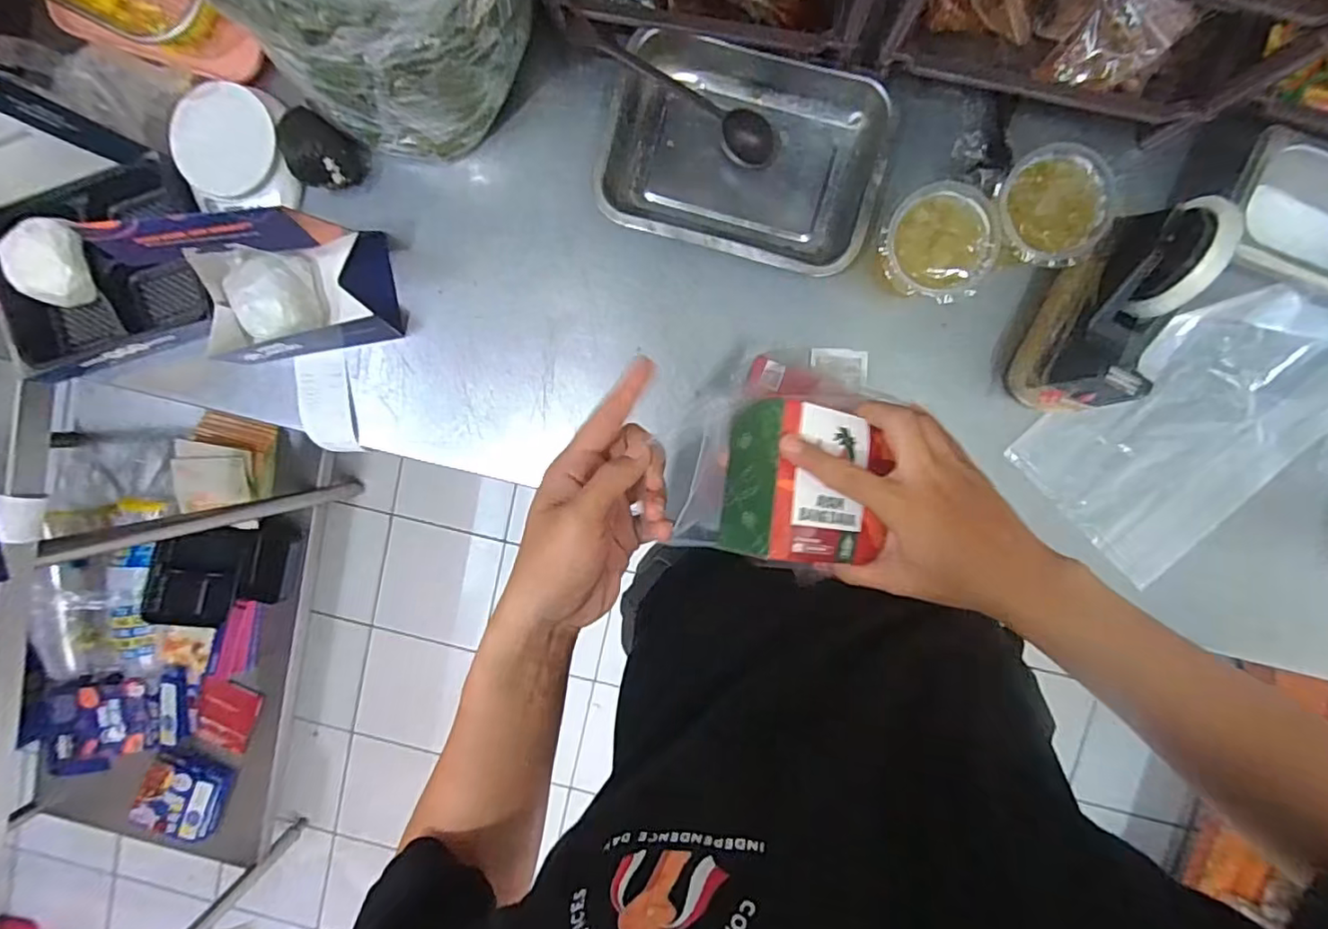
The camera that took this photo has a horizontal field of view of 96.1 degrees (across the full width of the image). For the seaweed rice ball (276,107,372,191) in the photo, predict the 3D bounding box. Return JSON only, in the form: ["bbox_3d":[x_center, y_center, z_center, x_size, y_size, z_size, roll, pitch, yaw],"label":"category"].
[{"bbox_3d":[-0.333,-0.304,0.590,0.073,0.047,0.062,27,96,1],"label":"seaweed rice ball"}]

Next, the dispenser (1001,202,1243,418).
[{"bbox_3d":[0.384,-0.131,0.518,0.064,0.132,0.175,20,96,2],"label":"dispenser"}]

